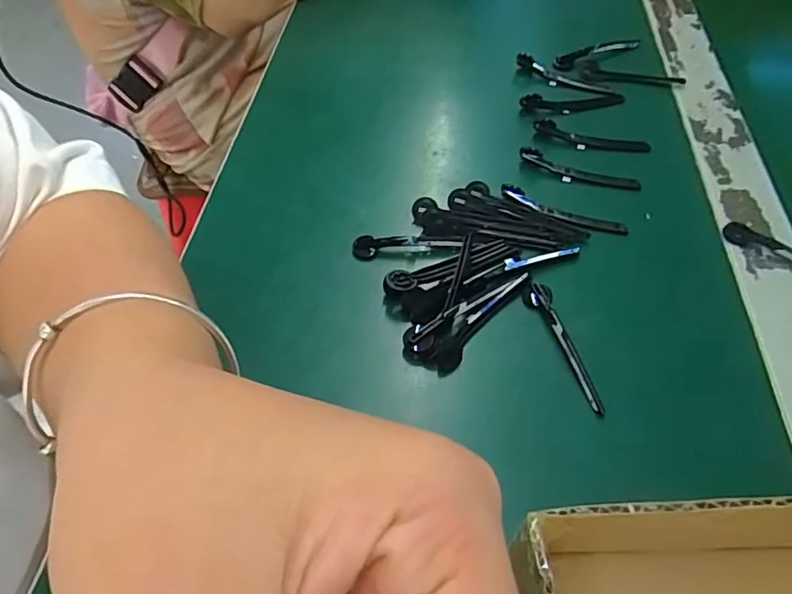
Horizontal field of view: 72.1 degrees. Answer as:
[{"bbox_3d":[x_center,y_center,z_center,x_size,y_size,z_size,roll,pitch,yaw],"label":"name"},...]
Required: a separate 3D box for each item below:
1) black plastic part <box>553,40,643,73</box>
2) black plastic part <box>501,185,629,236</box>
[{"bbox_3d":[0.151,-0.185,0.409,0.073,0.009,0.013,-23,56,-15],"label":"black plastic part"},{"bbox_3d":[0.095,-0.048,0.309,0.073,0.008,0.012,18,56,15],"label":"black plastic part"}]

